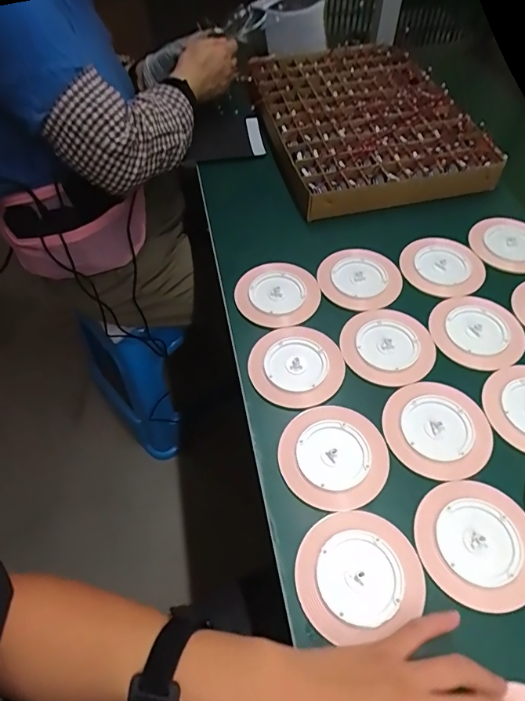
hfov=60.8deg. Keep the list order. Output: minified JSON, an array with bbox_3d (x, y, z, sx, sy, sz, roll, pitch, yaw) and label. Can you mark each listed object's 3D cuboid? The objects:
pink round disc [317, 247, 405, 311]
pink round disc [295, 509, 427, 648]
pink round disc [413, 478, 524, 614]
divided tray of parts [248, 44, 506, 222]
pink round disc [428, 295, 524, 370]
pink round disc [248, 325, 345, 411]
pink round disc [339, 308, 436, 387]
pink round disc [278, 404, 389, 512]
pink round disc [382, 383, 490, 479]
[{"bbox_3d":[0.120,-0.092,0.556,0.098,0.004,0.099,0,54,0],"label":"pink round disc"},{"bbox_3d":[0.076,0.178,0.364,0.098,0.006,0.089,-21,56,-14],"label":"pink round disc"},{"bbox_3d":[0.180,0.158,0.374,0.096,0.004,0.101,0,54,0],"label":"pink round disc"},{"bbox_3d":[0.156,-0.388,0.740,0.289,0.040,0.435,-9,54,-6],"label":"divided tray of parts"},{"bbox_3d":[0.240,-0.025,0.503,0.099,0.004,0.103,0,54,0],"label":"pink round disc"},{"bbox_3d":[0.037,0.014,0.479,0.096,0.005,0.100,0,54,0],"label":"pink round disc"},{"bbox_3d":[0.137,-0.008,0.494,0.098,0.004,0.102,0,54,0],"label":"pink round disc"},{"bbox_3d":[0.067,0.096,0.421,0.097,0.004,0.101,0,54,0],"label":"pink round disc"},{"bbox_3d":[0.169,0.074,0.433,0.097,0.004,0.099,0,54,0],"label":"pink round disc"}]

